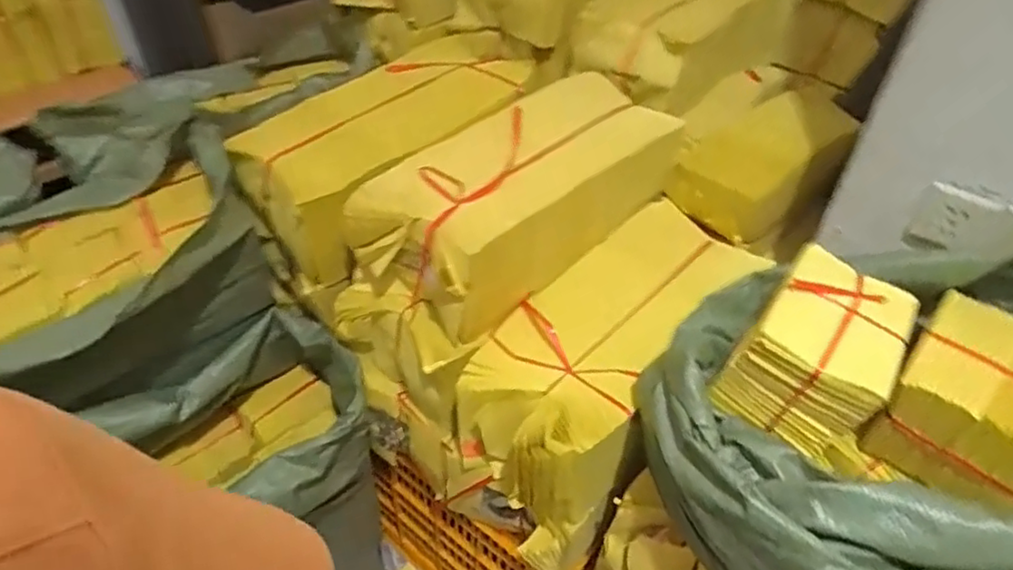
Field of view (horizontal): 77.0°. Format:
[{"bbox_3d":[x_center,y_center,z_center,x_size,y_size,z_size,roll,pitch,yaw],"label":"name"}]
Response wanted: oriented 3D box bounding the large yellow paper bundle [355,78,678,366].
[{"bbox_3d":[0.016,-0.139,1.023,0.253,0.177,0.529,34,52,29],"label":"large yellow paper bundle"}]

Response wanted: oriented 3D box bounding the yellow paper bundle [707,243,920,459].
[{"bbox_3d":[0.323,0.069,0.664,0.144,0.122,0.167,33,52,29],"label":"yellow paper bundle"}]

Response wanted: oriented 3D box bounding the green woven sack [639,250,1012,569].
[{"bbox_3d":[0.402,0.153,0.660,0.472,0.312,0.332,7,44,6],"label":"green woven sack"}]

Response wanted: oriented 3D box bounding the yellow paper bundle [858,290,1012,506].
[{"bbox_3d":[0.473,0.121,0.642,0.145,0.110,0.175,33,51,29],"label":"yellow paper bundle"}]

